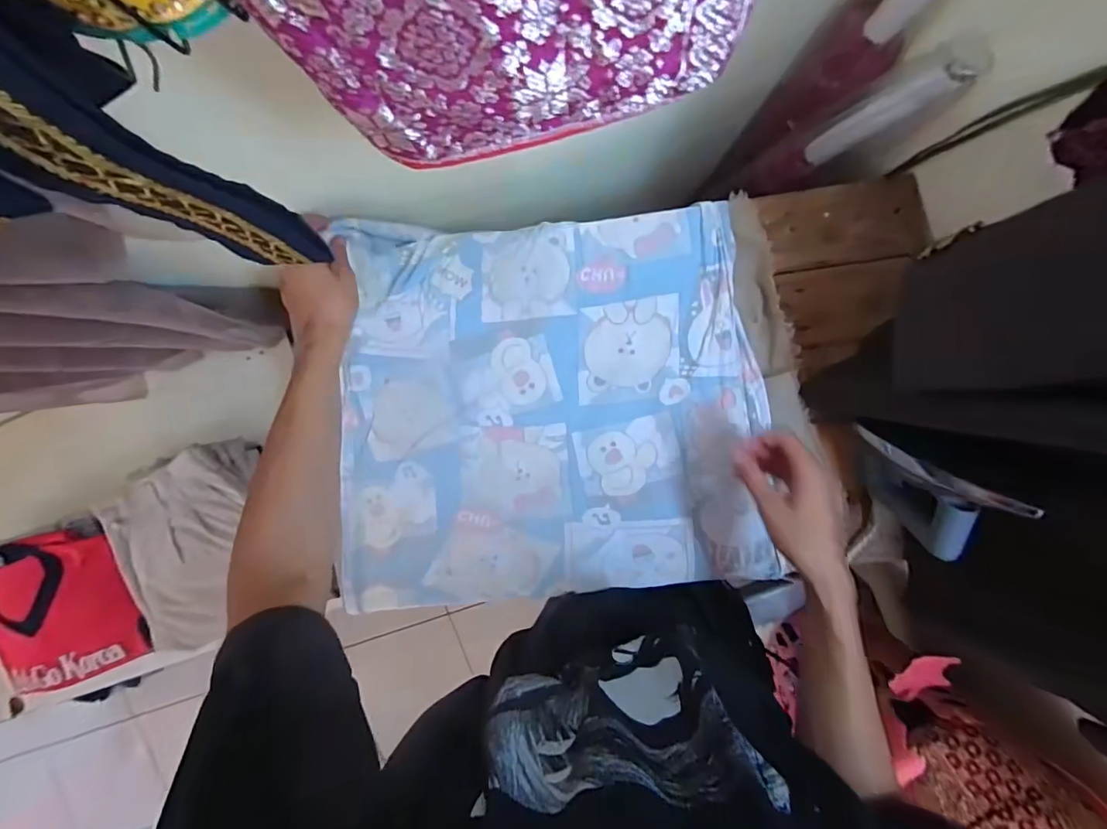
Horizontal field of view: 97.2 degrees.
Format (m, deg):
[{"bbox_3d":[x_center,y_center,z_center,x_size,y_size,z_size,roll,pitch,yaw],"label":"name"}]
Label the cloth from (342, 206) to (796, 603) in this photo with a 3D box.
[{"bbox_3d":[-0.012,0.005,0.629,0.532,0.023,0.487,-1,95,6],"label":"cloth"}]

